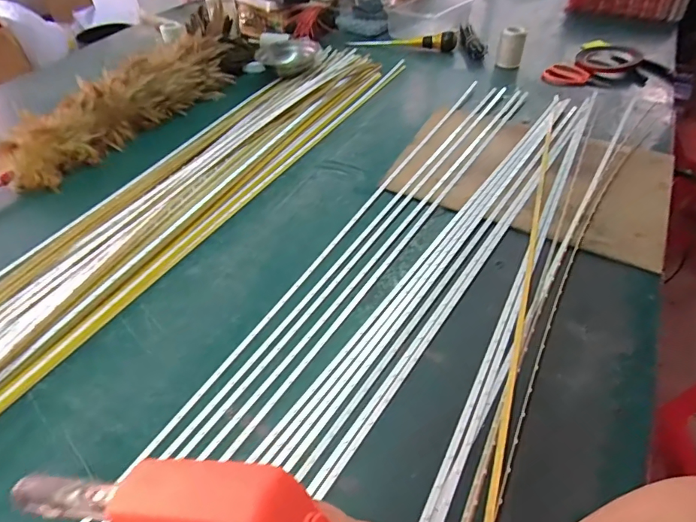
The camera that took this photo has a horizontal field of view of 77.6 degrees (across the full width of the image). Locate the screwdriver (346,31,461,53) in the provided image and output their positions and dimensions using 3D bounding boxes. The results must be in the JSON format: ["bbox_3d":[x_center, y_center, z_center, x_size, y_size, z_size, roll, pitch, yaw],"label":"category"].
[{"bbox_3d":[0.116,-0.455,0.900,0.222,0.033,0.031,0,47,3],"label":"screwdriver"}]

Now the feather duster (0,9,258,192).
[{"bbox_3d":[-0.413,-0.228,0.686,0.116,0.078,0.704,22,52,22],"label":"feather duster"}]

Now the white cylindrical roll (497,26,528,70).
[{"bbox_3d":[0.311,-0.408,0.825,0.047,0.061,0.035,11,48,13],"label":"white cylindrical roll"}]

